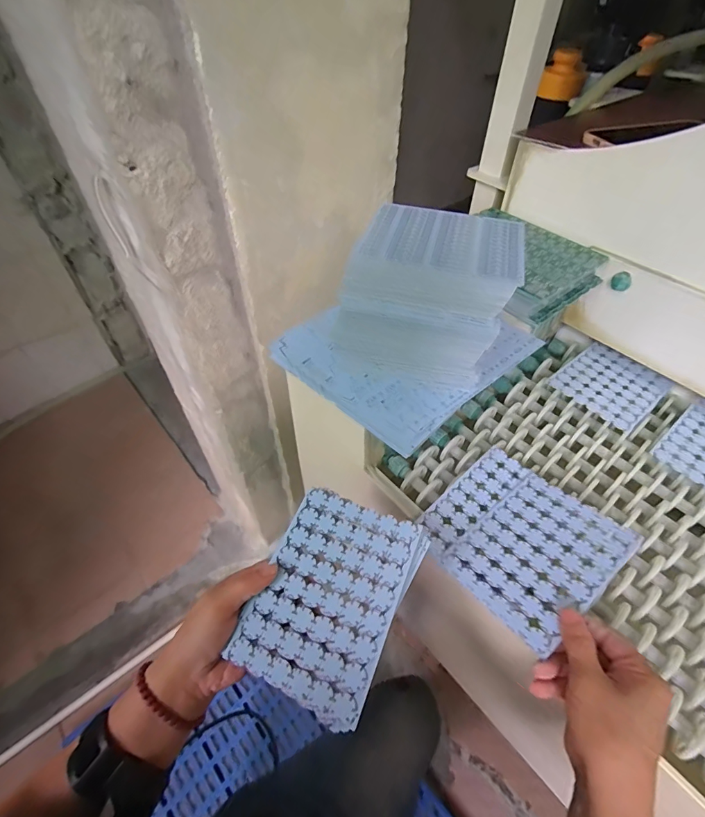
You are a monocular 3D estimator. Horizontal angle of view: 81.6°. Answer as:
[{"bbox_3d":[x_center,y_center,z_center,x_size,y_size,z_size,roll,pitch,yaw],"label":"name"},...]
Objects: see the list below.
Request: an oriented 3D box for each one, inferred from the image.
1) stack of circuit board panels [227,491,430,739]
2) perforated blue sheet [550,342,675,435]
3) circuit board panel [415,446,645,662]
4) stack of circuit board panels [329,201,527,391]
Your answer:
[{"bbox_3d":[-0.019,0.153,0.344,0.117,0.026,0.154,22,52,17],"label":"stack of circuit board panels"},{"bbox_3d":[0.360,-0.037,0.565,0.136,0.004,0.114,-33,57,-25],"label":"perforated blue sheet"},{"bbox_3d":[0.163,0.123,0.404,0.154,0.009,0.161,-32,44,-23],"label":"circuit board panel"},{"bbox_3d":[0.069,-0.106,0.394,0.150,0.114,0.122,12,50,9],"label":"stack of circuit board panels"}]

